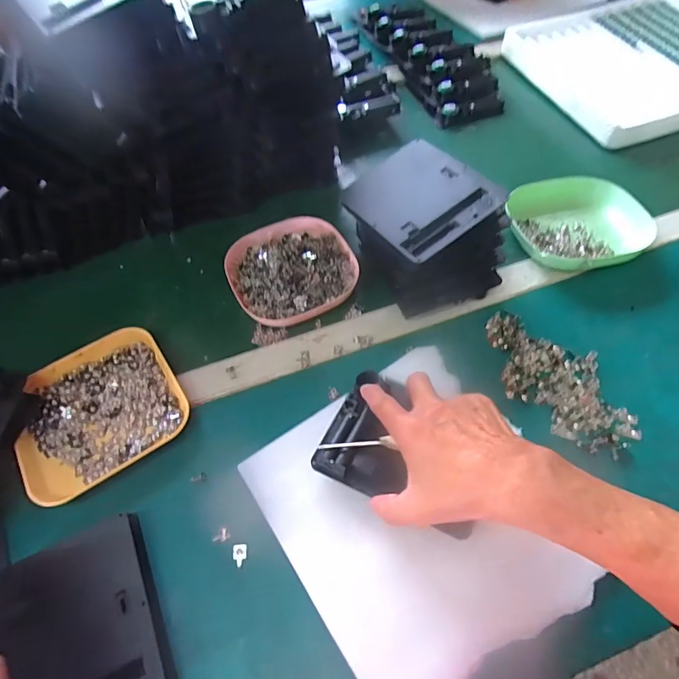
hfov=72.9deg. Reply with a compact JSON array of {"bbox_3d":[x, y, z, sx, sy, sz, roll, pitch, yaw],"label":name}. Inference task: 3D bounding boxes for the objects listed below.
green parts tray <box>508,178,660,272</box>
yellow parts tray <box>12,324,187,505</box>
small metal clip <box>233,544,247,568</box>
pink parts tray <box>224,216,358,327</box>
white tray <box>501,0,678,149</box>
[{"bbox_3d":[0.270,-0.129,0.524,0.135,0.034,0.125,-10,57,-4],"label":"green parts tray"},{"bbox_3d":[-0.229,0.062,0.437,0.144,0.022,0.142,-32,61,-17],"label":"yellow parts tray"},{"bbox_3d":[-0.080,0.174,0.371,0.011,0.004,0.017,-9,57,-3],"label":"small metal clip"},{"bbox_3d":[-0.053,-0.084,0.515,0.135,0.024,0.133,-26,63,-13],"label":"pink parts tray"},{"bbox_3d":[0.455,-0.430,0.705,0.331,0.030,0.306,-19,58,-9],"label":"white tray"}]

